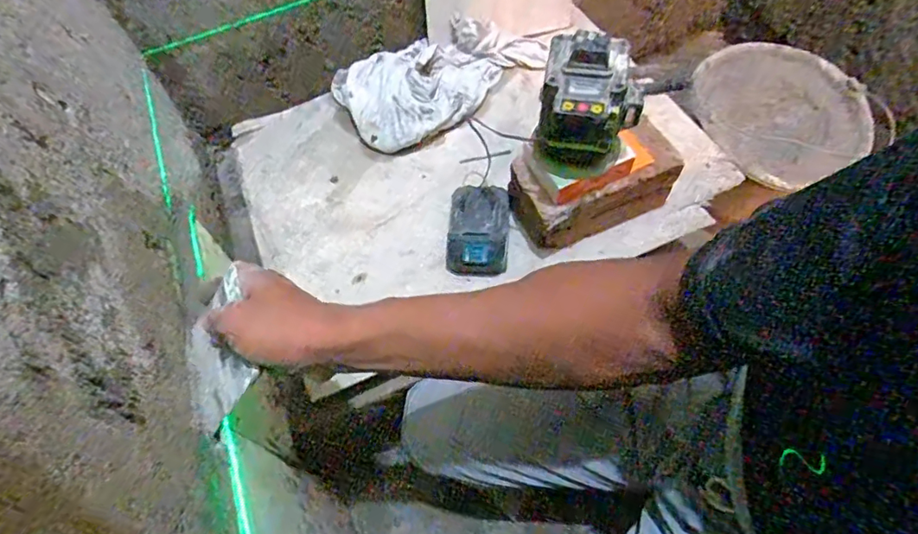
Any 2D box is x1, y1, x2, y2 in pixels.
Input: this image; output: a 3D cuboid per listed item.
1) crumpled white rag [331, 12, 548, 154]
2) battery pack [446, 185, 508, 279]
[{"bbox_3d":[-0.022,-0.307,0.813,0.326,0.075,0.190,-28,61,-12],"label":"crumpled white rag"},{"bbox_3d":[0.028,-0.049,0.664,0.078,0.053,0.115,4,60,7],"label":"battery pack"}]

